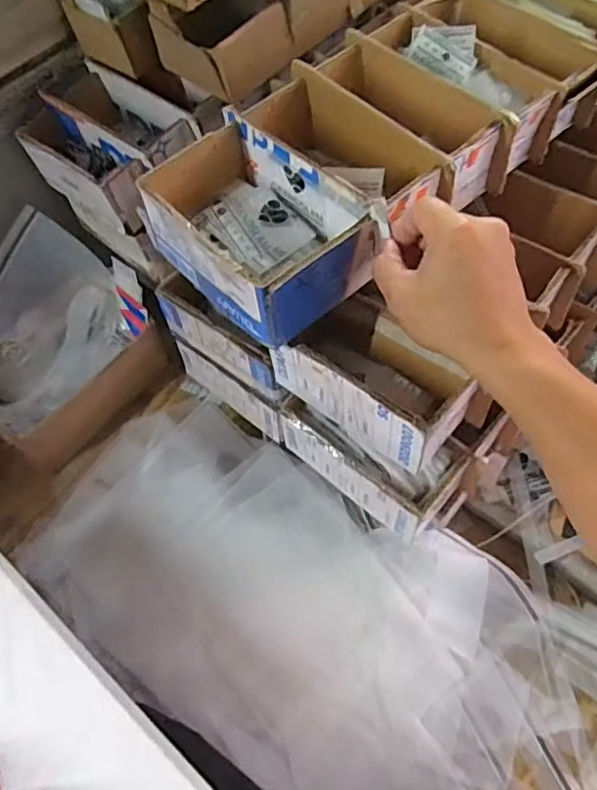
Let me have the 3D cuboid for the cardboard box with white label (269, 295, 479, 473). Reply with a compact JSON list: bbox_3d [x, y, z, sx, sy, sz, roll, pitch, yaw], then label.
[{"bbox_3d":[0.058,-0.015,0.489,0.147,0.063,0.075,37,68,22],"label":"cardboard box with white label"}]

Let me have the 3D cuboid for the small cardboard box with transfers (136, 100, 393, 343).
[{"bbox_3d":[-0.033,-0.126,0.475,0.107,0.079,0.160,-39,65,-17],"label":"small cardboard box with transfers"}]

